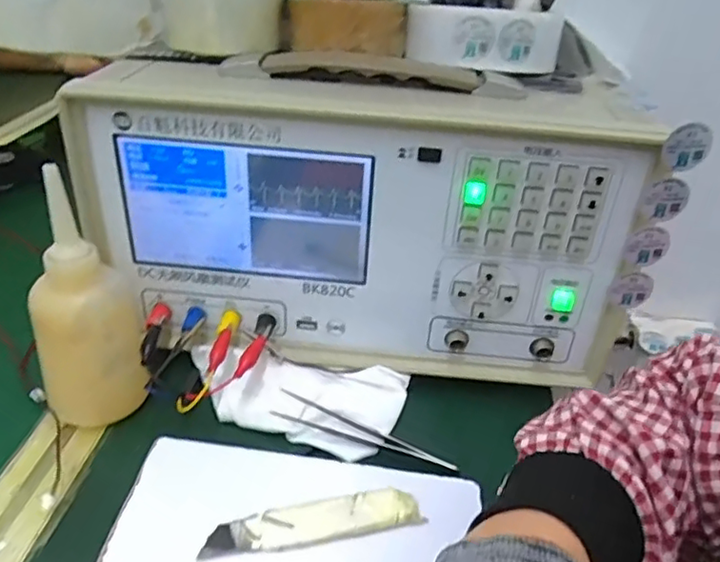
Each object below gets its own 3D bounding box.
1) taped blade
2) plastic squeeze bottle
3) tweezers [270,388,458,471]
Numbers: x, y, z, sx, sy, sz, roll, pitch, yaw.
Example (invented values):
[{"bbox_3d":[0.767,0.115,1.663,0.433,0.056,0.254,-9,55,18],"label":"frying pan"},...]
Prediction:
[{"bbox_3d":[-0.023,0.127,0.316,0.112,0.005,0.026,-5,36,-13],"label":"taped blade"},{"bbox_3d":[-0.171,0.016,0.369,0.062,0.150,0.063,-13,38,-23],"label":"plastic squeeze bottle"},{"bbox_3d":[0.001,0.096,0.378,0.121,0.010,0.018,16,37,17],"label":"tweezers"}]

